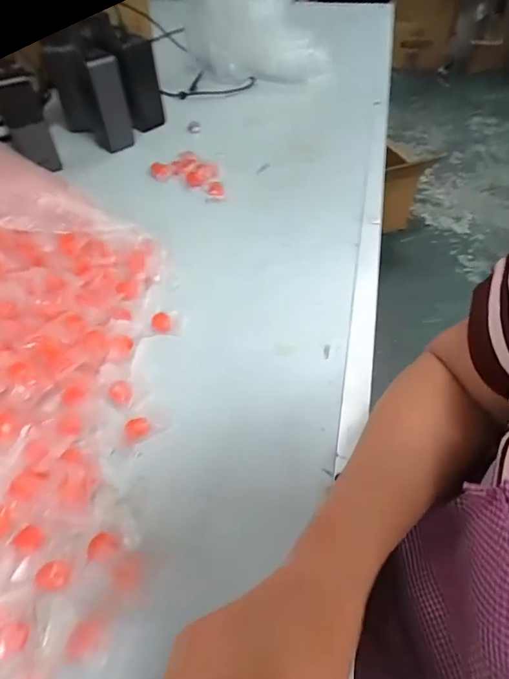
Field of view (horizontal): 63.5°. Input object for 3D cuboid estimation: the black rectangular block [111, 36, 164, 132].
[{"bbox_3d":[-0.187,-0.417,0.671,0.058,0.131,0.044,-17,52,-12],"label":"black rectangular block"}]

